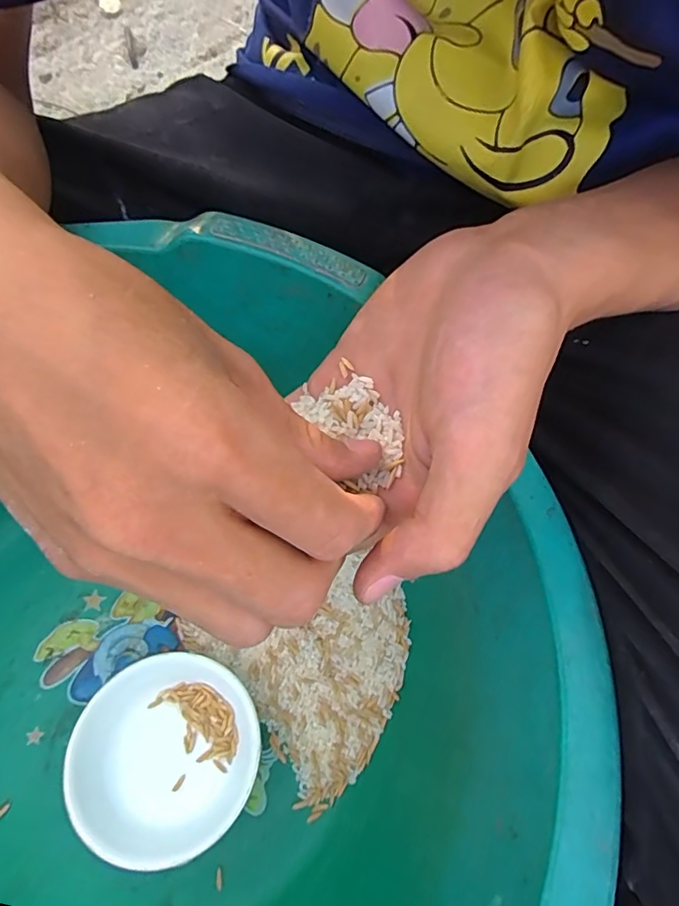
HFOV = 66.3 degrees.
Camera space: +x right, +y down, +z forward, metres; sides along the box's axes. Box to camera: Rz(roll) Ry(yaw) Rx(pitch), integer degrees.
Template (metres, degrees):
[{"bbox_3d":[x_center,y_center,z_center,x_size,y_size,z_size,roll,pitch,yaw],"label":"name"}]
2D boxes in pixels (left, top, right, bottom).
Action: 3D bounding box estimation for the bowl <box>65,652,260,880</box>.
[{"bbox_3d":[-0.081,0.142,0.251,0.081,0.039,0.081,0,71,1],"label":"bowl"}]

